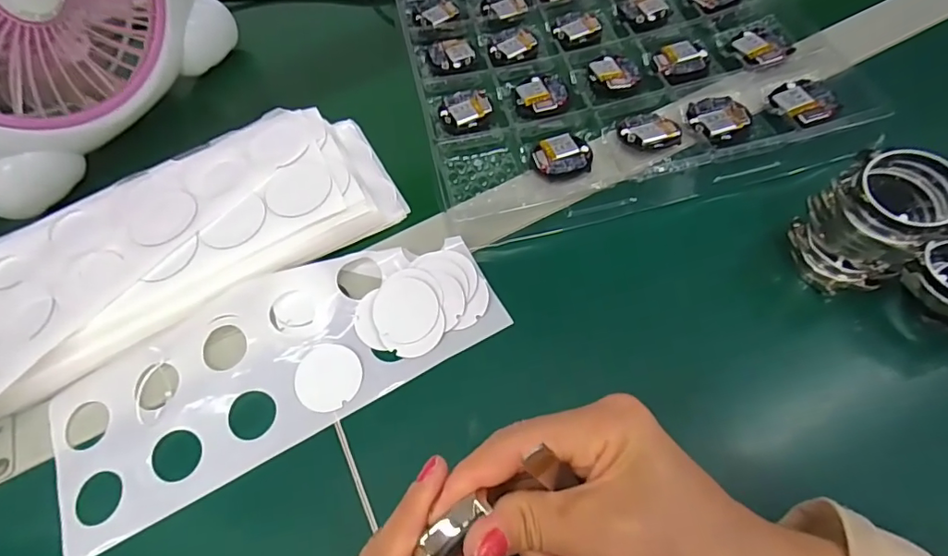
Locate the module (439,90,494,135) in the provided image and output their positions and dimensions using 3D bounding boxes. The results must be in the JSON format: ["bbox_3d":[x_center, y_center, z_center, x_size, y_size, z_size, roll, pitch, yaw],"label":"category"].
[{"bbox_3d":[-0.007,-0.130,0.407,0.041,0.007,0.040,-16,64,-5],"label":"module"}]

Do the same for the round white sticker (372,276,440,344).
[{"bbox_3d":[-0.042,0.020,0.328,0.040,0.004,0.041,-1,72,4],"label":"round white sticker"}]

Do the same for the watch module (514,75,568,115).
[{"bbox_3d":[0.053,-0.145,0.411,0.039,0.004,0.035,-21,60,-4],"label":"watch module"}]

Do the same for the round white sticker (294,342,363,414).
[{"bbox_3d":[-0.088,0.060,0.319,0.040,0.004,0.040,-2,66,5],"label":"round white sticker"}]

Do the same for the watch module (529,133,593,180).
[{"bbox_3d":[0.062,-0.085,0.373,0.042,0.012,0.037,-12,63,-2],"label":"watch module"}]

